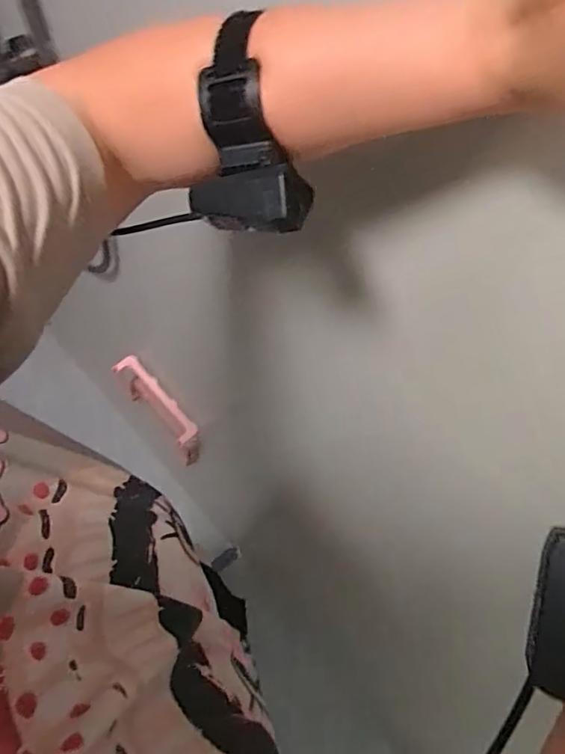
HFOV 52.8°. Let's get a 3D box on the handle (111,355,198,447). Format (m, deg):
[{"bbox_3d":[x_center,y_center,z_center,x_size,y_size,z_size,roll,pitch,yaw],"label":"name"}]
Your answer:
[{"bbox_3d":[-0.255,0.044,1.148,0.046,0.025,0.213,-40,84,-24],"label":"handle"}]

